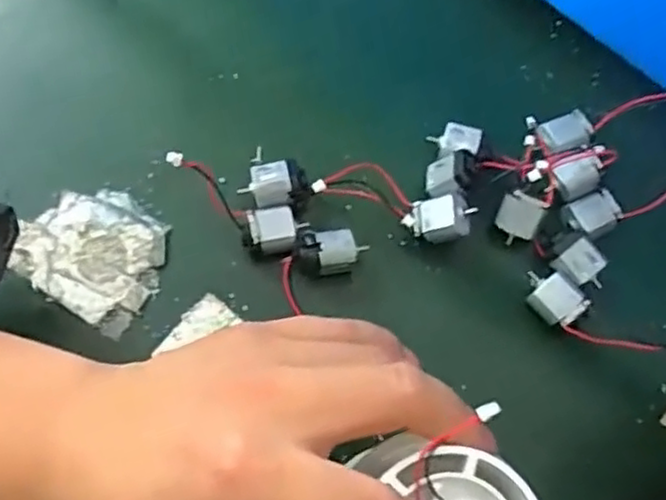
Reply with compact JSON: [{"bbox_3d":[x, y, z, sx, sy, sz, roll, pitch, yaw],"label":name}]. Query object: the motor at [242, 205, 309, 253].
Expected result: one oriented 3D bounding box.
[{"bbox_3d":[-0.025,-0.008,0.302,0.026,0.014,0.018,-6,69,-9],"label":"motor"}]

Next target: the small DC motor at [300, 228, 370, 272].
[{"bbox_3d":[0.000,0.002,0.302,0.027,0.024,0.016,-2,68,-7],"label":"small DC motor"}]

